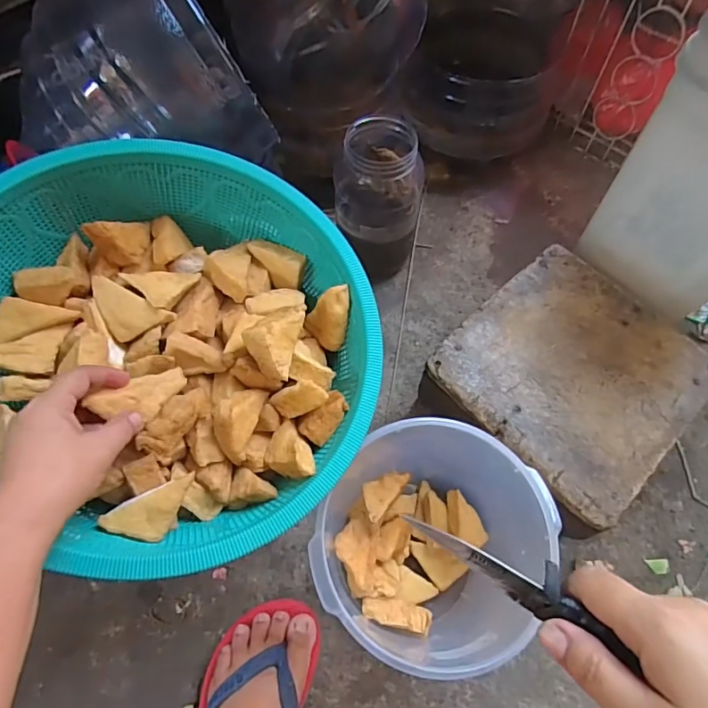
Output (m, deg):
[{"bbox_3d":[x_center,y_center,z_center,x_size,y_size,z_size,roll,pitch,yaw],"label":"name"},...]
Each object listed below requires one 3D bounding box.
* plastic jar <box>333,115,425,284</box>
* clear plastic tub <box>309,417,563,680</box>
[{"bbox_3d":[0.033,-0.207,0.688,0.114,0.215,0.114,0,64,-1],"label":"plastic jar"},{"bbox_3d":[0.066,0.181,0.512,0.190,0.193,0.206,0,64,-1],"label":"clear plastic tub"}]

